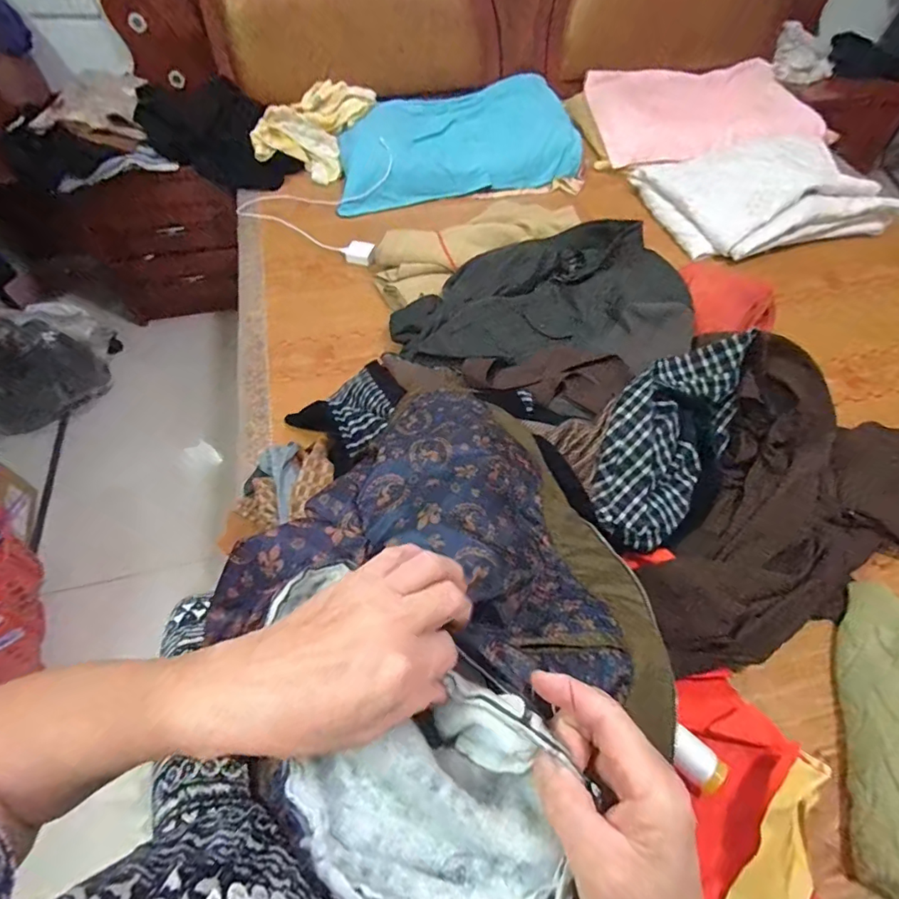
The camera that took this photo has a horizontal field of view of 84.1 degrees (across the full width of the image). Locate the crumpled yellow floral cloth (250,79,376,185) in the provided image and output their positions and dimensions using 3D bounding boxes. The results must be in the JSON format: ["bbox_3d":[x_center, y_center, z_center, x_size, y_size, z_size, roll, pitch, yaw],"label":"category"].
[{"bbox_3d":[-0.368,-0.885,1.351,0.262,0.060,0.303,12,87,-8],"label":"crumpled yellow floral cloth"}]

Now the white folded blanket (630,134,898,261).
[{"bbox_3d":[0.778,-0.651,1.233,0.476,0.158,0.379,-12,55,-9],"label":"white folded blanket"}]

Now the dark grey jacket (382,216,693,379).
[{"bbox_3d":[0.156,-0.282,0.930,0.499,0.137,0.395,8,54,6],"label":"dark grey jacket"}]

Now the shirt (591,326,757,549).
[{"bbox_3d":[0.307,-0.018,0.704,0.147,0.123,0.319,32,60,21],"label":"shirt"}]

